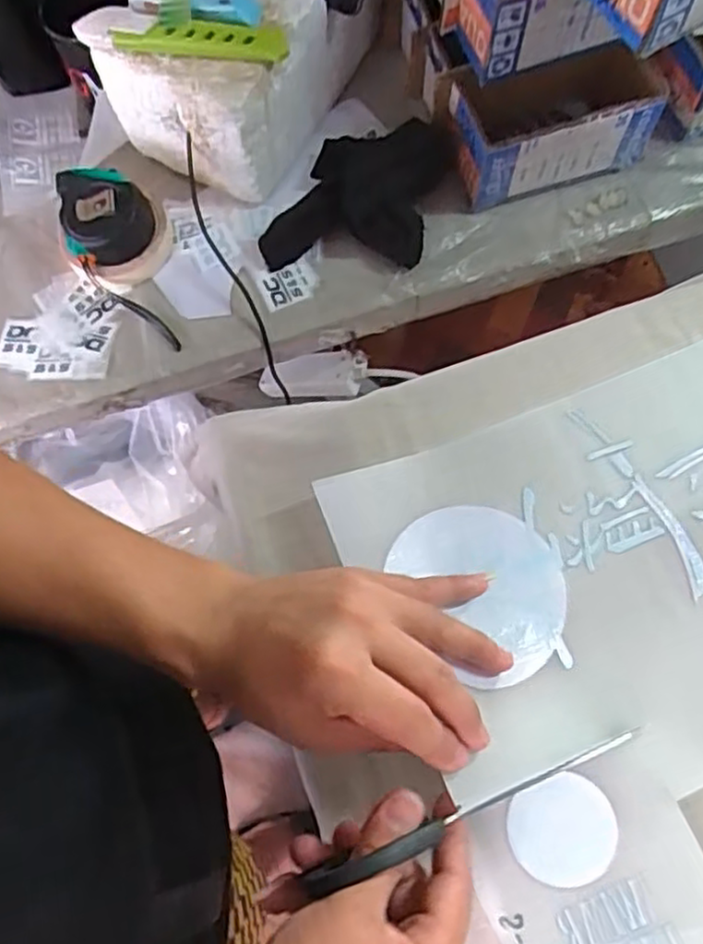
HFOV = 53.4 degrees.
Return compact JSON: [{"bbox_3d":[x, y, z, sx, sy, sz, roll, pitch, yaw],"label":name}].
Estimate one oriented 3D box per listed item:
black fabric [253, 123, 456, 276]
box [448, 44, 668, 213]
[{"bbox_3d":[0.004,-0.235,0.594,0.148,0.035,0.121,3,74,3],"label":"black fabric"},{"bbox_3d":[0.166,-0.285,0.583,0.163,0.083,0.077,-11,74,-1],"label":"box"}]

